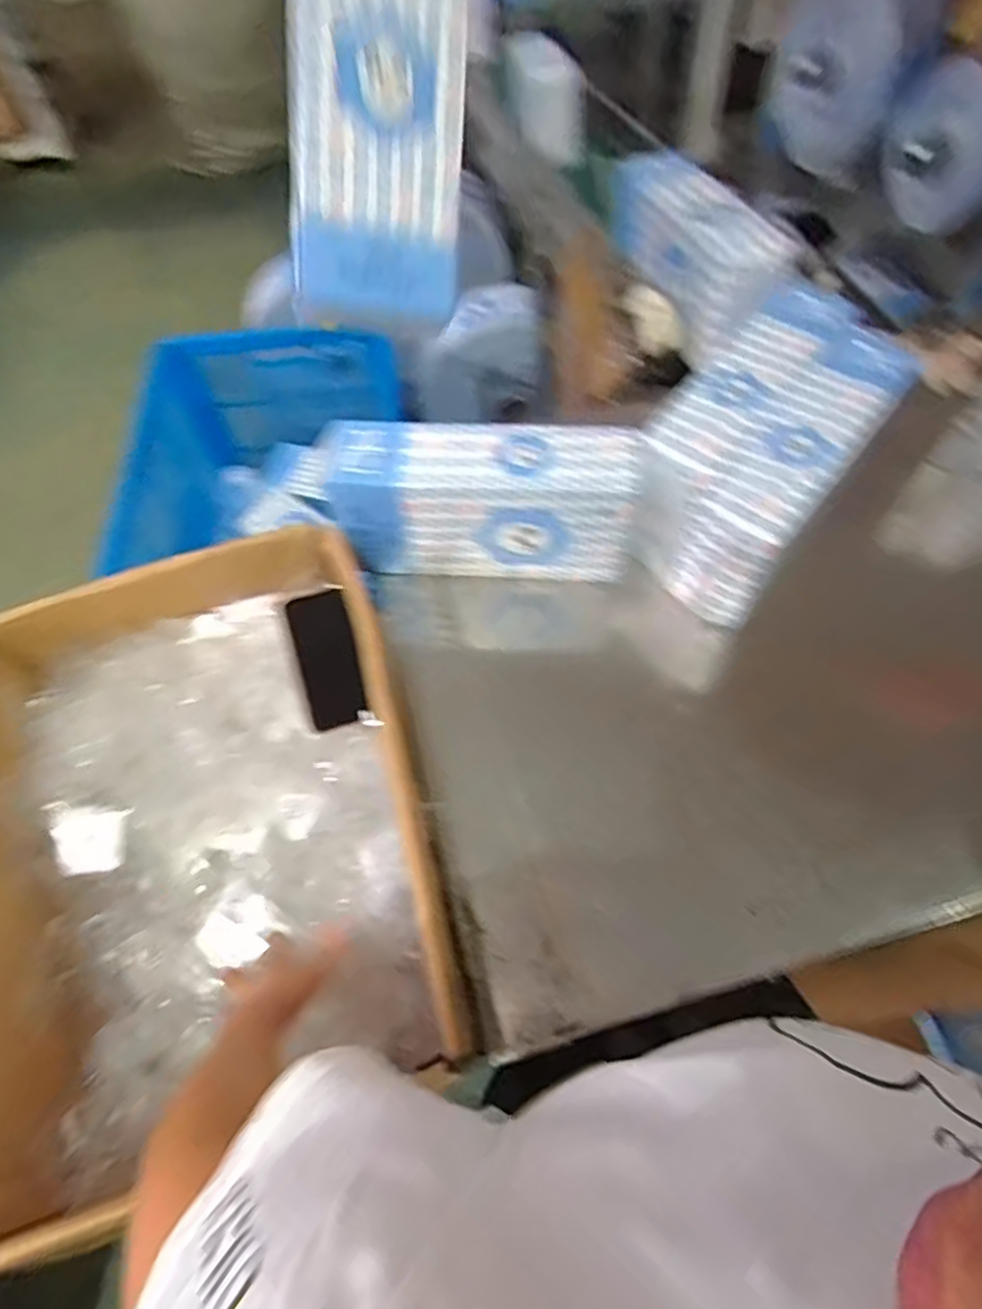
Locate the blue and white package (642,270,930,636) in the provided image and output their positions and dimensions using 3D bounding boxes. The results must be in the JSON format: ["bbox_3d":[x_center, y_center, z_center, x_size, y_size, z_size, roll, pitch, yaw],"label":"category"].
[{"bbox_3d":[0.309,-0.237,0.752,0.175,0.138,0.351,34,67,19],"label":"blue and white package"}]

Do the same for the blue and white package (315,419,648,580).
[{"bbox_3d":[-0.007,-0.166,0.738,0.323,0.148,0.094,2,61,4],"label":"blue and white package"}]

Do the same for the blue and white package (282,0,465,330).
[{"bbox_3d":[-0.111,-0.515,0.636,0.157,0.356,0.068,6,22,6],"label":"blue and white package"}]

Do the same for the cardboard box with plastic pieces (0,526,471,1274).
[{"bbox_3d":[-0.274,0.170,0.657,0.404,0.180,0.542,-16,61,-7],"label":"cardboard box with plastic pieces"}]

